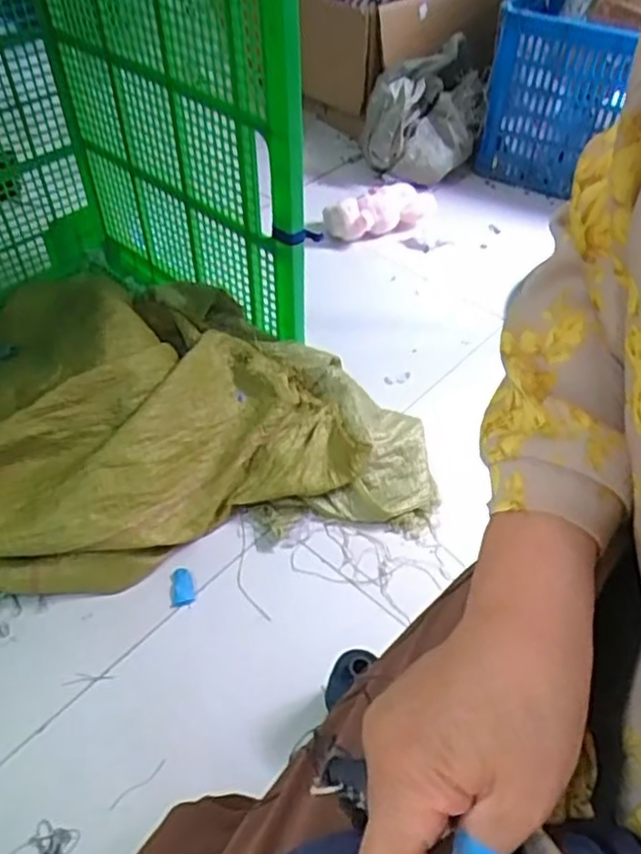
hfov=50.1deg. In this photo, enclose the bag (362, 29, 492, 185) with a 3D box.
[{"bbox_3d":[0.222,-0.666,1.503,0.257,0.246,0.161,-27,54,-23],"label":"bag"}]

